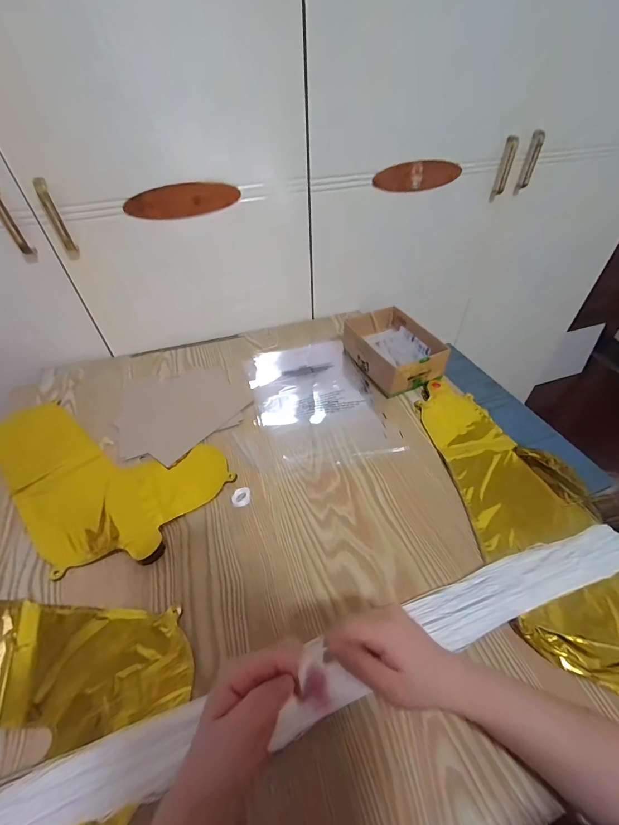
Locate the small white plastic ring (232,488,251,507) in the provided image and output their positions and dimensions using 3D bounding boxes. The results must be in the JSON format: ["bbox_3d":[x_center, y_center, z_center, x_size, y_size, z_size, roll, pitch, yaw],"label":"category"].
[{"bbox_3d":[-0.096,0.119,0.466,0.025,0.009,0.024,-9,46,-8],"label":"small white plastic ring"}]

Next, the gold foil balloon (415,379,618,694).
[{"bbox_3d":[0.296,0.114,0.453,0.192,0.012,0.452,-10,46,-8],"label":"gold foil balloon"}]

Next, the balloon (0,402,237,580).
[{"bbox_3d":[-0.335,0.071,0.517,0.403,0.011,0.231,27,52,26],"label":"balloon"}]

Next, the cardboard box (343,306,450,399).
[{"bbox_3d":[0.163,-0.121,0.647,0.132,0.067,0.179,-21,48,-18],"label":"cardboard box"}]

